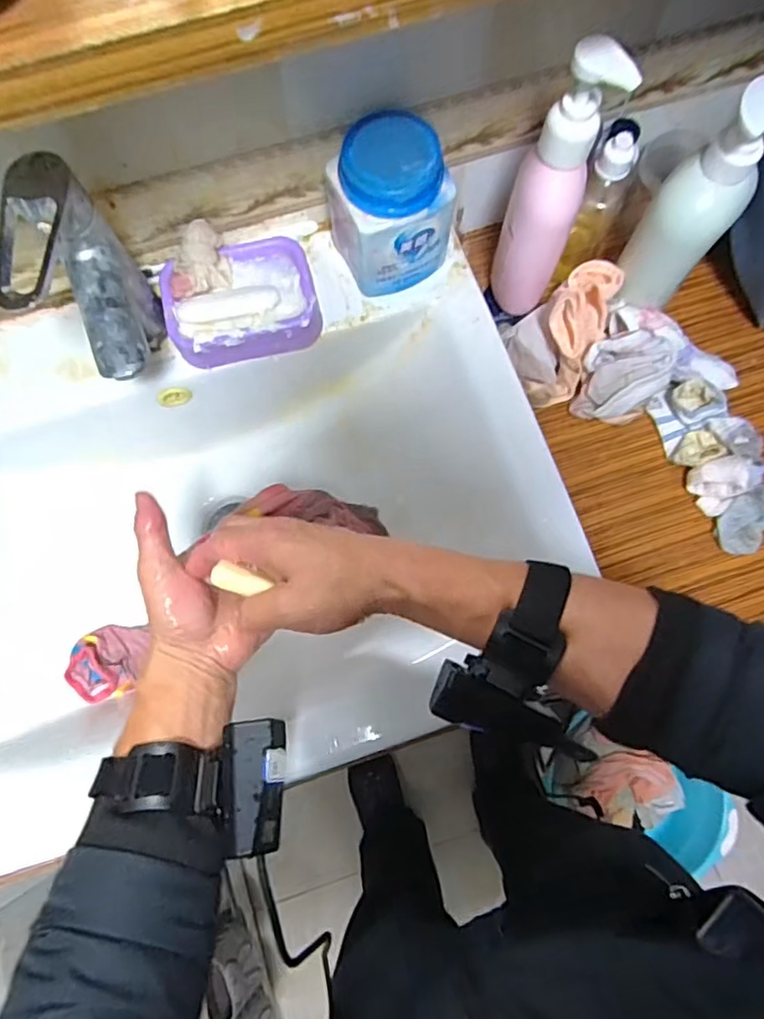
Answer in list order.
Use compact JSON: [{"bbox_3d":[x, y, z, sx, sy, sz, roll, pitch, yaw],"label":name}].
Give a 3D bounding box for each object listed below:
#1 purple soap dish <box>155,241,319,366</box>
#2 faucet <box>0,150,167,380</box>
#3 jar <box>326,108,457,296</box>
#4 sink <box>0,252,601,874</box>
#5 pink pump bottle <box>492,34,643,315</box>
[{"bbox_3d":[-0.119,-0.176,0.496,0.125,0.034,0.099,-13,77,-3],"label":"purple soap dish"},{"bbox_3d":[-0.200,-0.139,0.417,0.058,0.158,0.119,-17,77,-3],"label":"faucet"},{"bbox_3d":[0.009,-0.241,0.472,0.090,0.115,0.069,-20,77,-4],"label":"jar"},{"bbox_3d":[-0.163,-0.006,0.545,0.588,0.135,0.416,-20,77,-4],"label":"sink"},{"bbox_3d":[0.132,-0.244,0.467,0.062,0.222,0.055,18,77,5],"label":"pink pump bottle"}]

